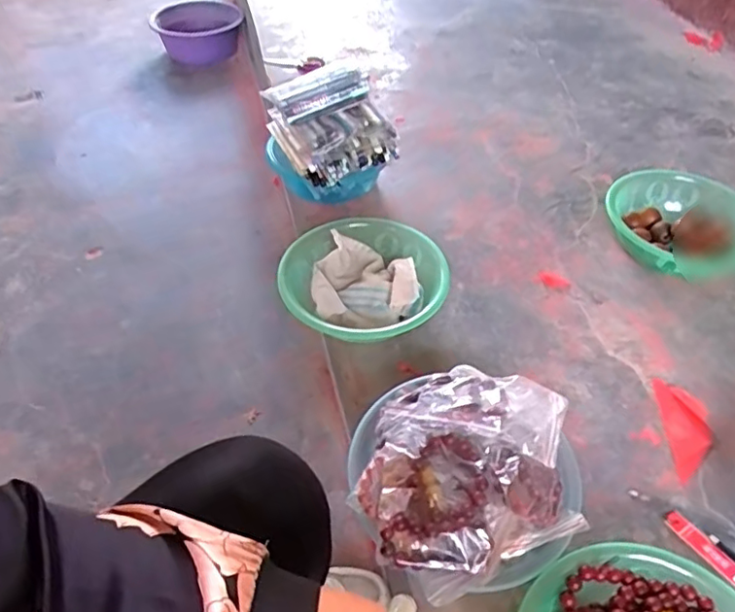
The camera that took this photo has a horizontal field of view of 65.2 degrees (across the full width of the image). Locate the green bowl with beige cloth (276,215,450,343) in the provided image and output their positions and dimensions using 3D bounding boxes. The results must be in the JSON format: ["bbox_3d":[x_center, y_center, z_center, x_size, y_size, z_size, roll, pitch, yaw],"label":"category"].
[{"bbox_3d":[-0.007,-0.034,0.826,0.228,0.077,0.215,1,48,-1],"label":"green bowl with beige cloth"}]

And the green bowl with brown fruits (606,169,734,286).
[{"bbox_3d":[0.507,-0.129,0.925,0.221,0.075,0.213,1,48,-1],"label":"green bowl with brown fruits"}]

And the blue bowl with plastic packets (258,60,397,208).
[{"bbox_3d":[-0.064,-0.283,0.958,0.175,0.210,0.156,-20,51,-18],"label":"blue bowl with plastic packets"}]

